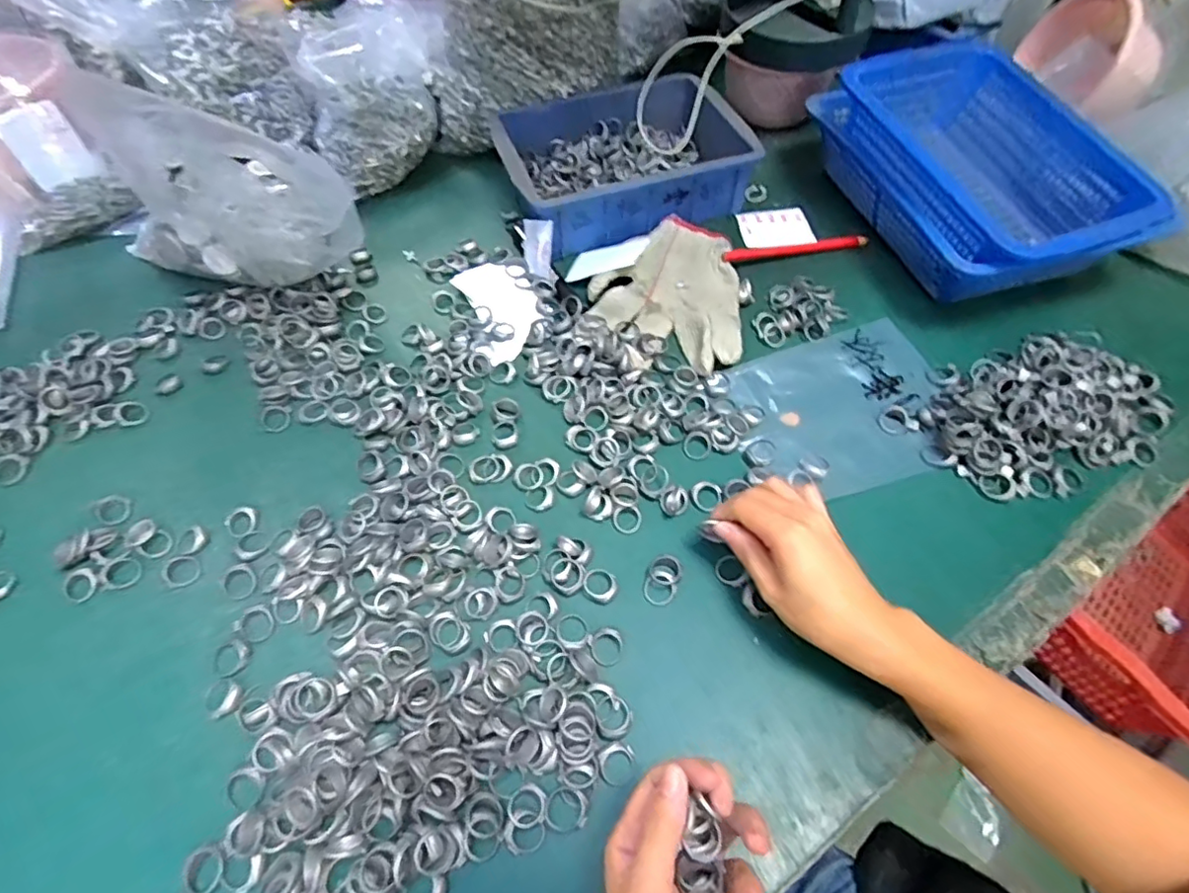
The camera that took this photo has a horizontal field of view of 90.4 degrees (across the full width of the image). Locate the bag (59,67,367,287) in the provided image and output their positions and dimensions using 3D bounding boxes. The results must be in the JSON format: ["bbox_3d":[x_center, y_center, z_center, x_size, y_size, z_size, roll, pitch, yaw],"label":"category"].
[{"bbox_3d":[-0.349,-0.240,0.546,0.238,0.124,0.123,18,60,11],"label":"bag"}]

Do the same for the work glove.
[{"bbox_3d":[0.068,-0.149,0.552,0.135,0.021,0.188,2,58,2],"label":"work glove"}]

